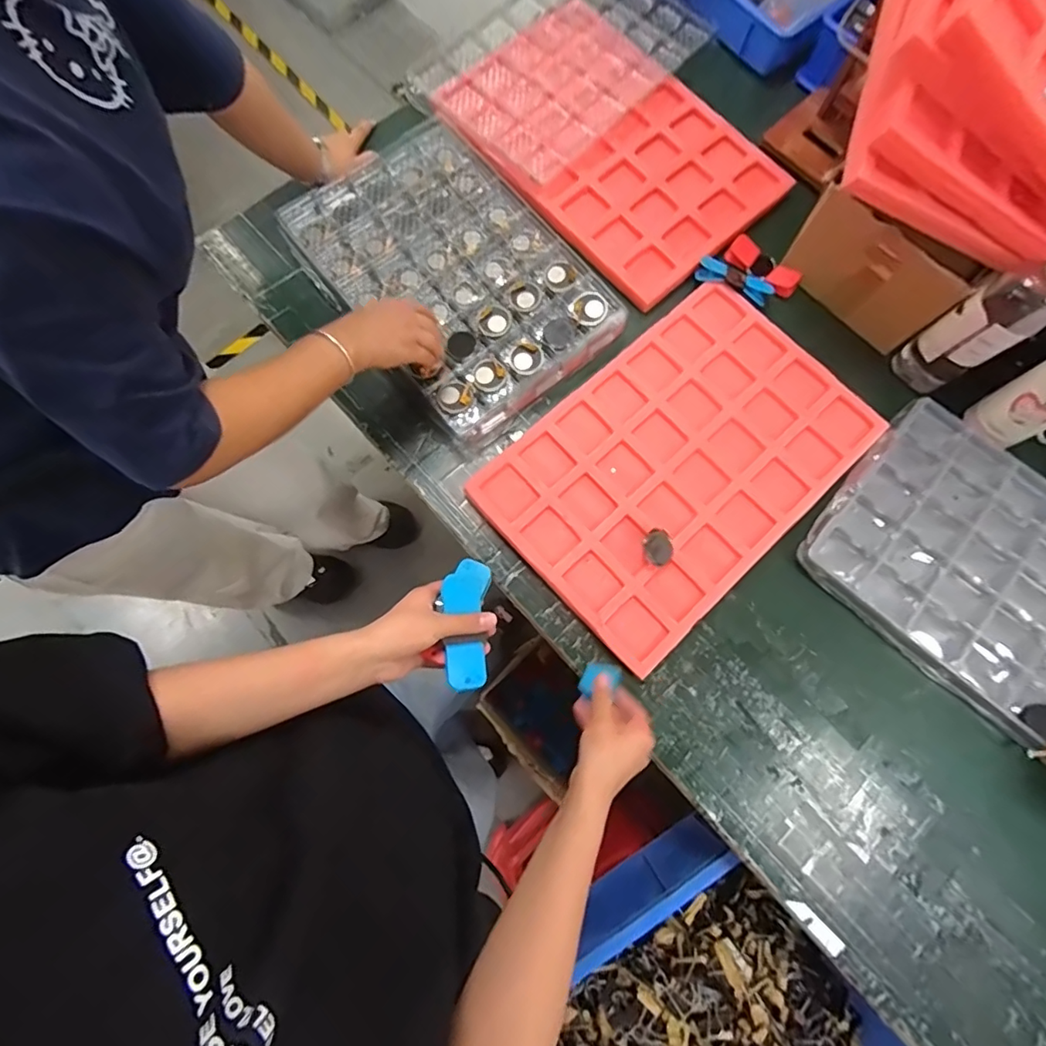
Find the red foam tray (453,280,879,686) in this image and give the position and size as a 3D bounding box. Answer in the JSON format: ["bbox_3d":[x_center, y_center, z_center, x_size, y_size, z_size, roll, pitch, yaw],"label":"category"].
[{"bbox_3d":[0.211,-0.090,0.701,0.488,0.028,0.327,-42,80,-9],"label":"red foam tray"}]

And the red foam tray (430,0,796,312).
[{"bbox_3d":[0.134,-0.600,0.819,0.346,0.037,0.502,-43,80,-9],"label":"red foam tray"}]

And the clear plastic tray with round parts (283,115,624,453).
[{"bbox_3d":[-0.099,-0.356,0.752,0.289,0.038,0.436,-38,80,-9],"label":"clear plastic tray with round parts"}]

